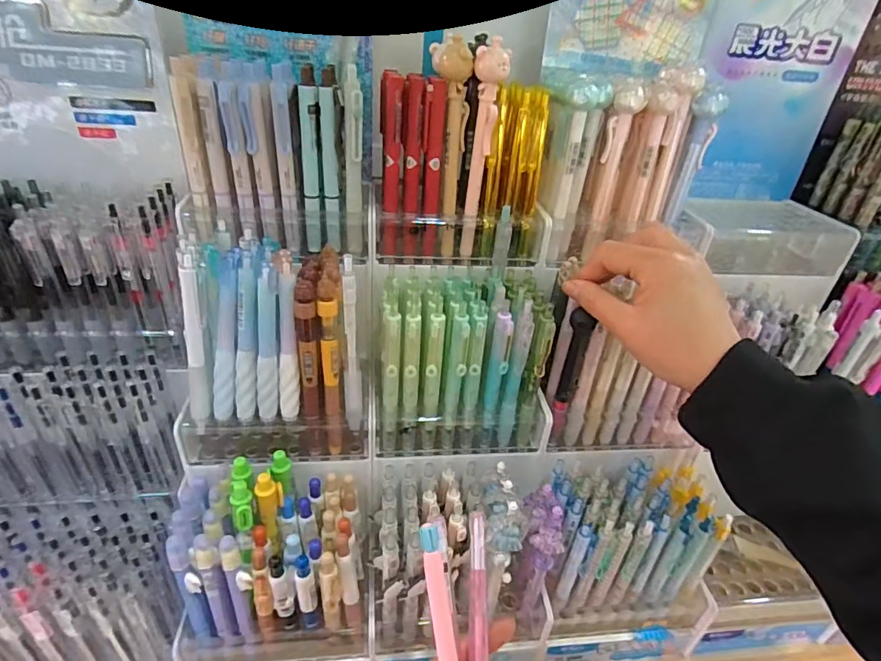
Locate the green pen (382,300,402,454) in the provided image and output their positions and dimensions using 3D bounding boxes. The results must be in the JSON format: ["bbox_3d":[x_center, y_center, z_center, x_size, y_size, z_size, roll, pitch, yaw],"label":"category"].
[{"bbox_3d":[-0.036,0.040,0.359,0.012,0.132,0.010,0,33,-7],"label":"green pen"}]

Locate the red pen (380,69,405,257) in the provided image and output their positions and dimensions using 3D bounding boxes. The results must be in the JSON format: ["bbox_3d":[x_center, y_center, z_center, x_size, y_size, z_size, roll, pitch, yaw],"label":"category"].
[{"bbox_3d":[-0.037,-0.121,0.363,0.016,0.129,0.010,5,32,0],"label":"red pen"}]

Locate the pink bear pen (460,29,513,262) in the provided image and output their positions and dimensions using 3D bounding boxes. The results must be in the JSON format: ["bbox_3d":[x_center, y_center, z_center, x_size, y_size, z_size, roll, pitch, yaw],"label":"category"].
[{"bbox_3d":[0.031,-0.127,0.358,0.022,0.148,0.014,9,33,7],"label":"pink bear pen"}]

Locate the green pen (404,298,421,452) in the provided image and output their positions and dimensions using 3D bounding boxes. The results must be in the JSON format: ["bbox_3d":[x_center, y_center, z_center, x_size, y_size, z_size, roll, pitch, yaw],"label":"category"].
[{"bbox_3d":[-0.021,0.040,0.360,0.011,0.133,0.013,8,32,5],"label":"green pen"}]

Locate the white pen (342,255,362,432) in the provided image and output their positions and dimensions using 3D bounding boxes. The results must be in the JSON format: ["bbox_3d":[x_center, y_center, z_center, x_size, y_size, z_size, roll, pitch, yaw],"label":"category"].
[{"bbox_3d":[-0.063,0.014,0.344,0.012,0.133,0.017,1,32,-6],"label":"white pen"}]

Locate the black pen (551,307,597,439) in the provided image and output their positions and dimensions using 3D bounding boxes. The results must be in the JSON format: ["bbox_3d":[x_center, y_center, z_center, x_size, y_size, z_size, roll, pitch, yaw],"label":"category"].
[{"bbox_3d":[0.100,0.037,0.375,0.015,0.119,0.010,9,32,10],"label":"black pen"}]

